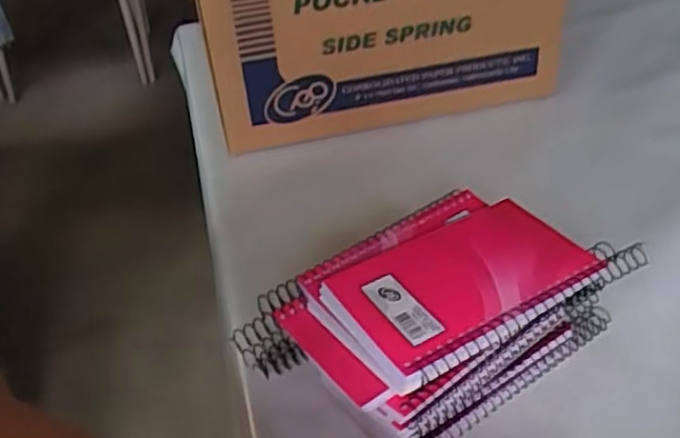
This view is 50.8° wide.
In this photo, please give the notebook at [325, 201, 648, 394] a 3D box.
[{"bbox_3d":[0.071,0.029,0.392,0.156,0.013,0.092,-23,42,-23],"label":"notebook"}]

